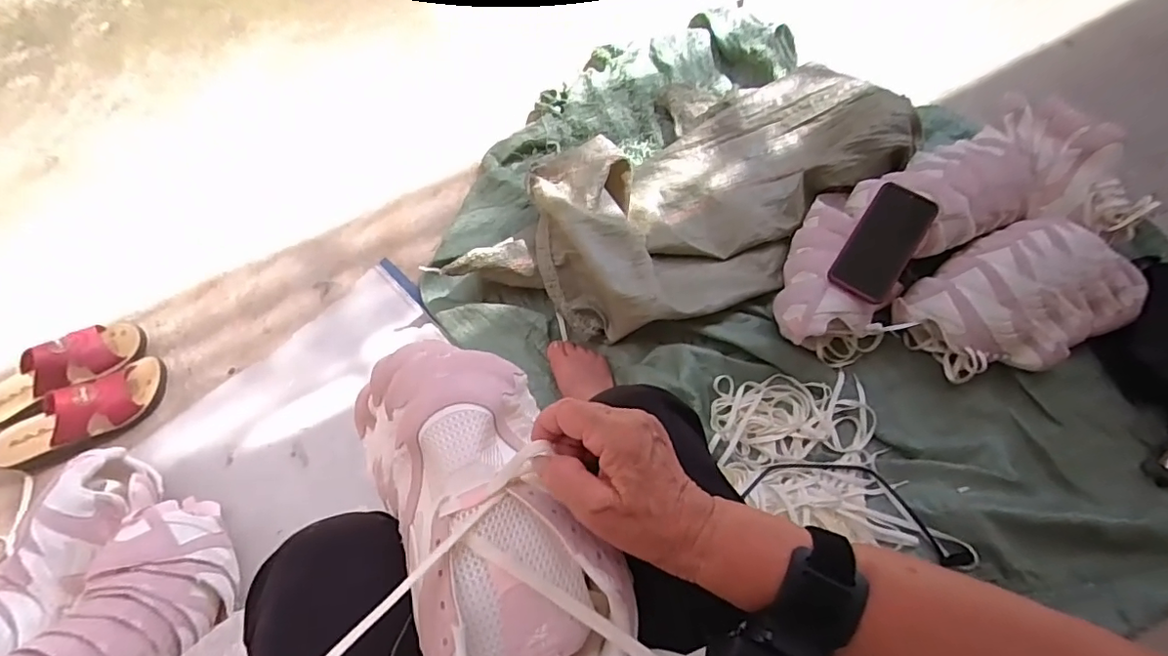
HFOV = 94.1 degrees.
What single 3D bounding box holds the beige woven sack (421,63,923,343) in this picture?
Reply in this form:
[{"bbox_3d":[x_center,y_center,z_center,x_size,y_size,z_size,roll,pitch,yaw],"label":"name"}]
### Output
[{"bbox_3d":[0.174,-0.198,0.876,0.757,0.132,0.334,-23,66,-11],"label":"beige woven sack"}]

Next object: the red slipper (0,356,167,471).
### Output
[{"bbox_3d":[-0.727,0.124,0.775,0.230,0.080,0.084,-33,68,-15],"label":"red slipper"}]

